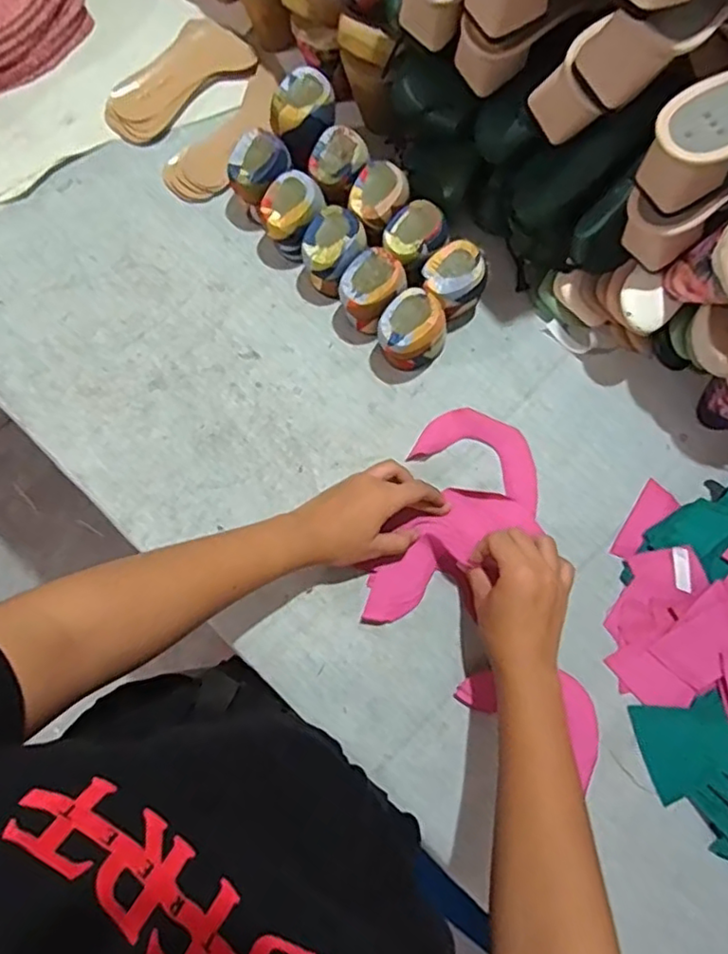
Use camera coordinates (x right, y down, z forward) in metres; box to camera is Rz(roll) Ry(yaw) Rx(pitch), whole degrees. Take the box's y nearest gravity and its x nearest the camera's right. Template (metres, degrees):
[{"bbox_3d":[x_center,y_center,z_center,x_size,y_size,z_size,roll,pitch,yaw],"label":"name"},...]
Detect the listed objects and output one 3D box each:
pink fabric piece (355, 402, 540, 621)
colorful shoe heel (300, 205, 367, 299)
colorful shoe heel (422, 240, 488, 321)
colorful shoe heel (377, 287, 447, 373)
[{"bbox_3d":[0.085,0.040,0.560,0.120,0.024,0.207,24,77,1],"label":"pink fabric piece"},{"bbox_3d":[-0.028,-0.211,0.592,0.053,0.066,0.055,0,78,-1],"label":"colorful shoe heel"},{"bbox_3d":[0.081,-0.180,0.593,0.050,0.076,0.053,0,78,-1],"label":"colorful shoe heel"},{"bbox_3d":[0.045,-0.130,0.580,0.059,0.077,0.056,0,78,-1],"label":"colorful shoe heel"}]

